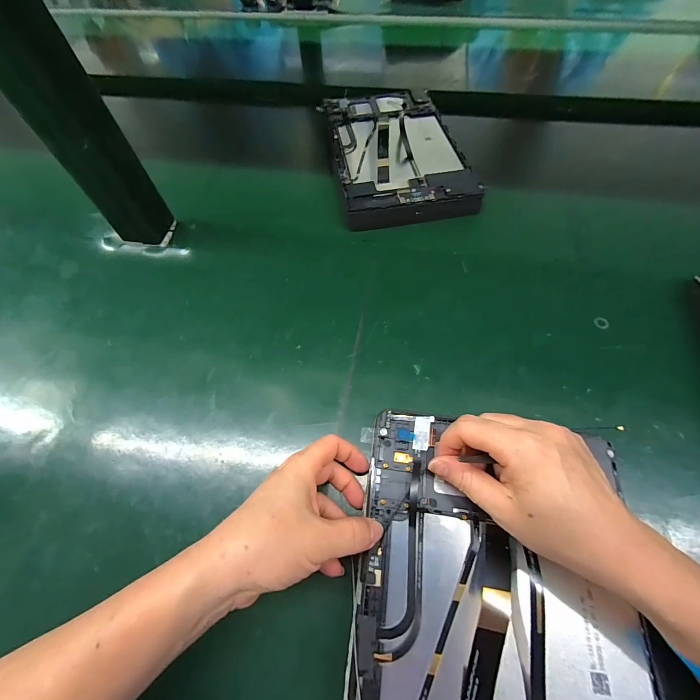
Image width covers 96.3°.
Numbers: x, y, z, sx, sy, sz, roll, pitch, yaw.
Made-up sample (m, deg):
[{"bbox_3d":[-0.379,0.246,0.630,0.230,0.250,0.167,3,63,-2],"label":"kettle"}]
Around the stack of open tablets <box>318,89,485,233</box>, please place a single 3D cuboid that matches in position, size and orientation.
[{"bbox_3d":[0.053,-0.250,0.384,0.147,0.018,0.237,-10,64,-3],"label":"stack of open tablets"}]

